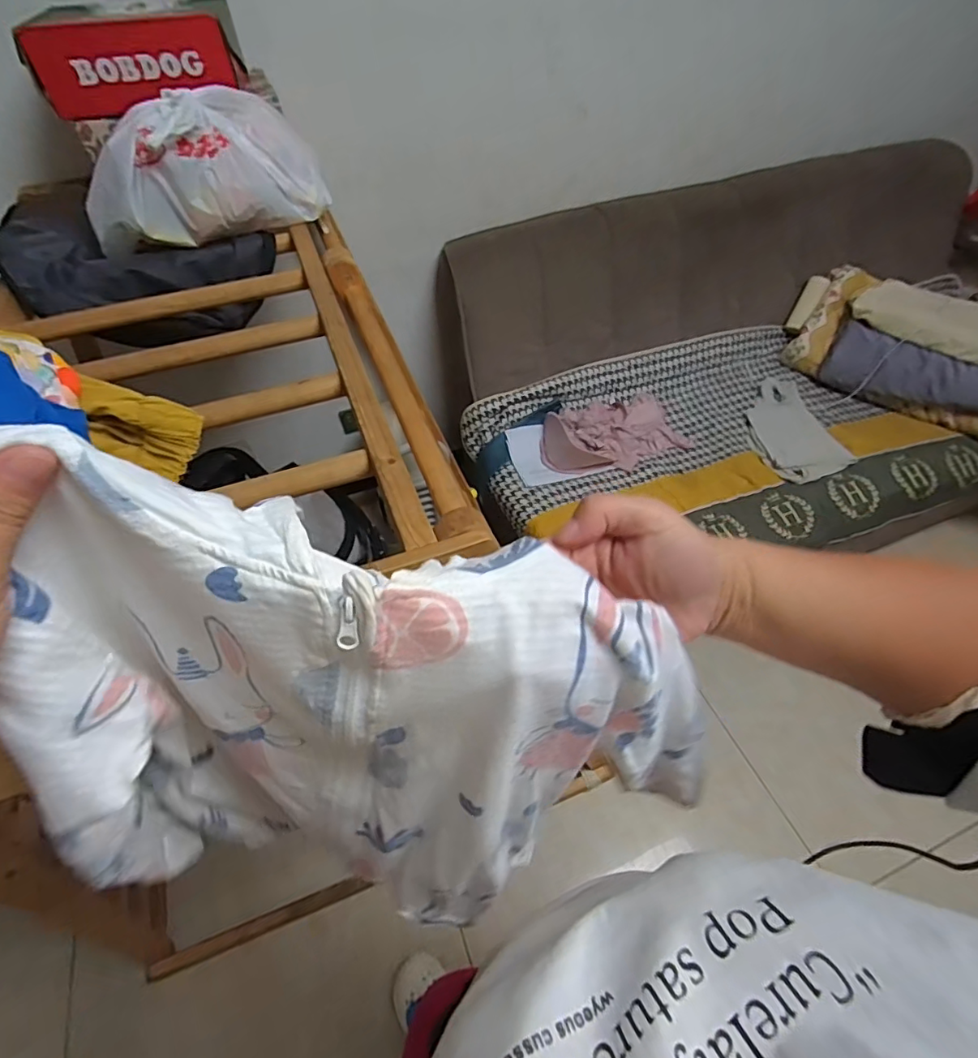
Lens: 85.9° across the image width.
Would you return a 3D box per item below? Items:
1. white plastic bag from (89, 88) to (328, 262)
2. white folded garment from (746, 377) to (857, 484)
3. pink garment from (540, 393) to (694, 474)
[{"bbox_3d":[-0.437,-0.544,0.802,0.353,0.152,0.148,-24,54,-16],"label":"white plastic bag"},{"bbox_3d":[0.910,-0.315,1.588,0.233,0.029,0.453,0,51,2],"label":"white folded garment"},{"bbox_3d":[0.371,-0.295,1.584,0.475,0.112,0.246,-24,54,-16],"label":"pink garment"}]

